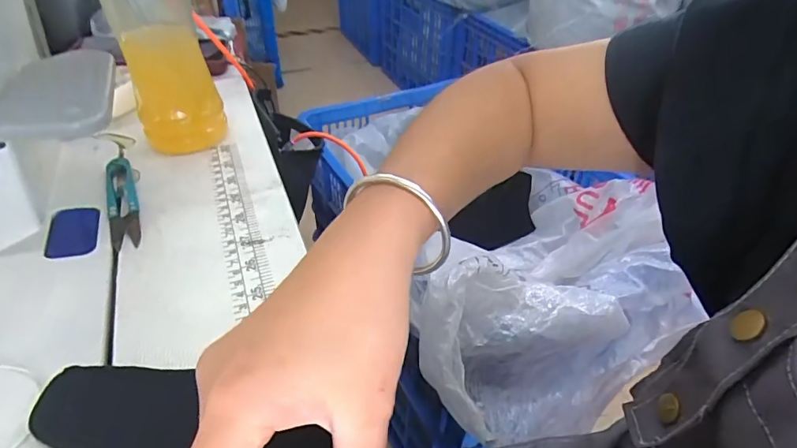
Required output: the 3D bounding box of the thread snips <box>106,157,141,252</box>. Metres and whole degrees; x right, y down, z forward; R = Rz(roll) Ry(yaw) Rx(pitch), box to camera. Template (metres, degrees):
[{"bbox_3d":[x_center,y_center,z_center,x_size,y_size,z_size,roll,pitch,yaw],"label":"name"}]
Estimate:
[{"bbox_3d":[-0.206,-0.020,0.330,0.019,0.009,0.104,-16,43,-23],"label":"thread snips"}]

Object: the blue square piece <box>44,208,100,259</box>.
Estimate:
[{"bbox_3d":[-0.222,0.004,0.302,0.030,0.004,0.052,-13,42,-21],"label":"blue square piece"}]

